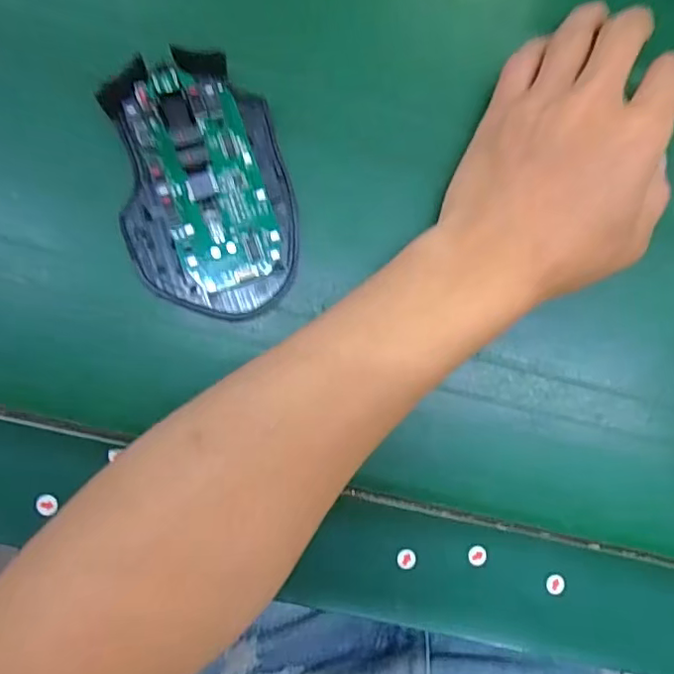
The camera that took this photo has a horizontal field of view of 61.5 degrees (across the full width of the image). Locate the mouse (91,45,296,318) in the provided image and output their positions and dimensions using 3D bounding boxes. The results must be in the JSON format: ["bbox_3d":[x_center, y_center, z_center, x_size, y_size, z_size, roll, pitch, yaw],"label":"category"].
[{"bbox_3d":[-0.058,-0.066,0.248,0.073,0.024,0.113,-14,87,-7],"label":"mouse"}]

